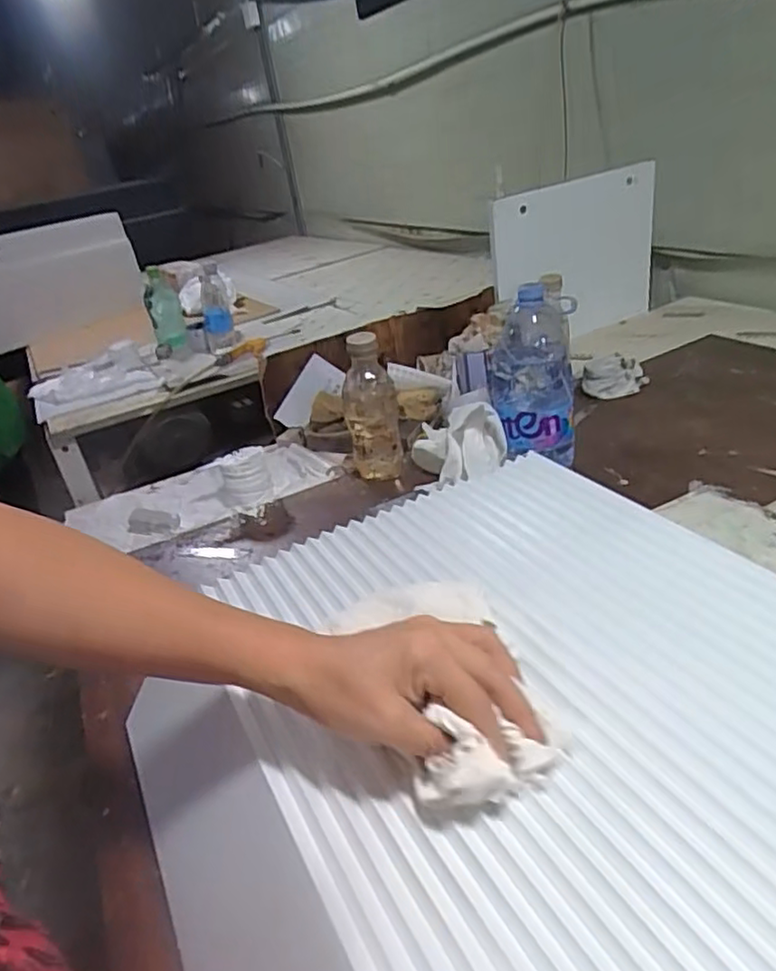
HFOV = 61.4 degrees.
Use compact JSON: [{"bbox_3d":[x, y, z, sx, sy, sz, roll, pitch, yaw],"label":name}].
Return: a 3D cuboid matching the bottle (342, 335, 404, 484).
[{"bbox_3d":[-0.023,-0.102,0.902,0.071,0.208,0.059,-10,29,1],"label":"bottle"}]

